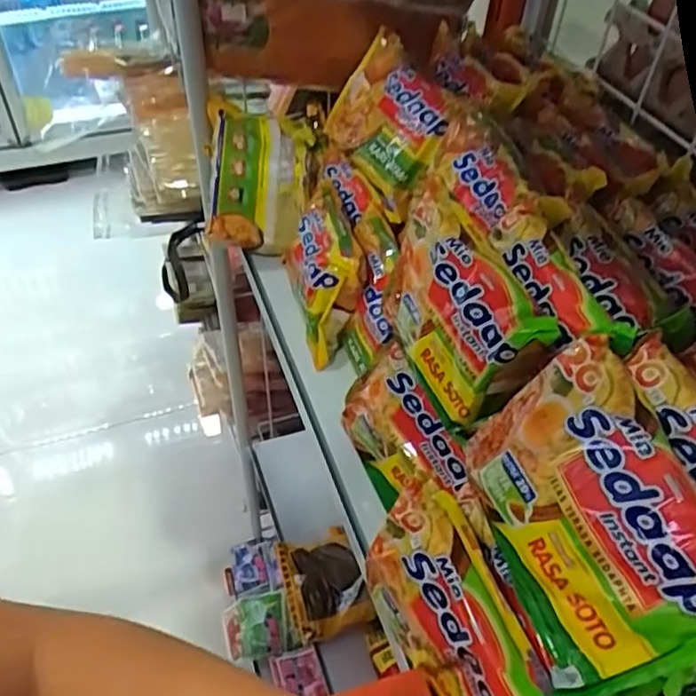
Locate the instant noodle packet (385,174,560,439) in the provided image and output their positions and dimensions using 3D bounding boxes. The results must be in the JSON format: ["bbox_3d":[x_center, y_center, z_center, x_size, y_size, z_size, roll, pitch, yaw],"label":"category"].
[{"bbox_3d":[0.066,-0.022,0.408,0.032,0.099,0.130,0,44,-30],"label":"instant noodle packet"}]

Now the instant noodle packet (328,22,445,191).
[{"bbox_3d":[0.034,-0.199,0.577,0.030,0.096,0.150,13,40,-45],"label":"instant noodle packet"}]

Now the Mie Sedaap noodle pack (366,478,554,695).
[{"bbox_3d":[0.052,0.149,0.351,0.043,0.073,0.127,-14,49,-16],"label":"Mie Sedaap noodle pack"}]

